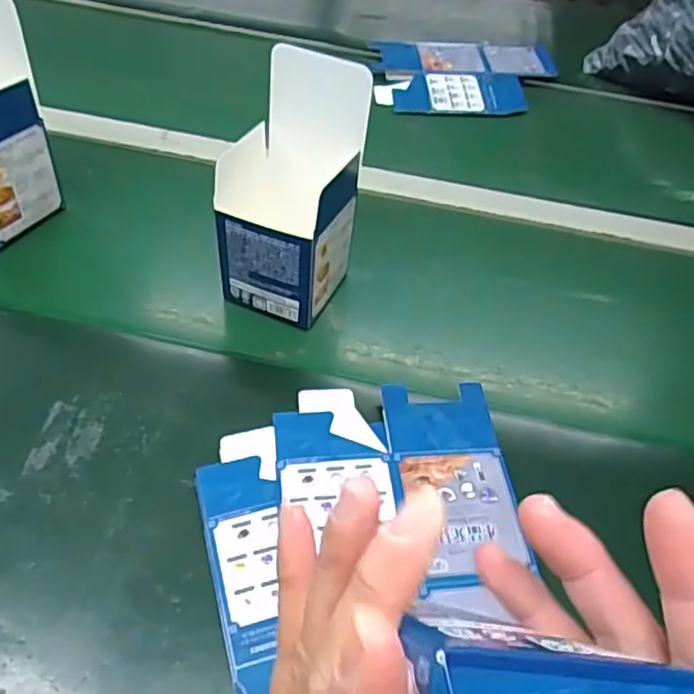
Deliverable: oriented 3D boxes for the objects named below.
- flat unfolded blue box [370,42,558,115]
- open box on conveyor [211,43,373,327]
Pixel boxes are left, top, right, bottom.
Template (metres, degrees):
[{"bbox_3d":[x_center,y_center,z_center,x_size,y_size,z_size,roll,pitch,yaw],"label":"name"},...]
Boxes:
[{"bbox_3d":[0.154,-0.347,0.806,0.240,0.017,0.149,-4,52,-7],"label":"flat unfolded blue box"},{"bbox_3d":[-0.046,-0.119,0.492,0.092,0.173,0.106,19,53,11],"label":"open box on conveyor"}]

